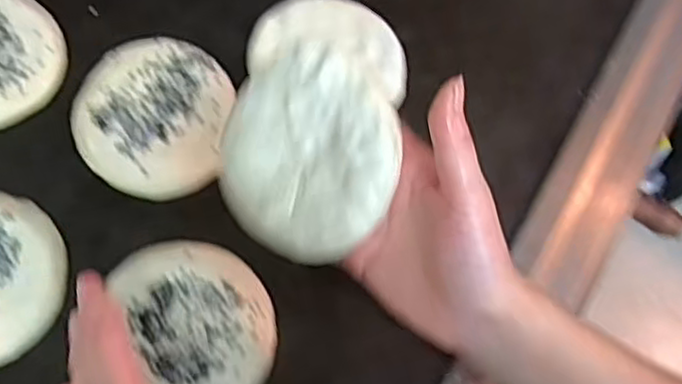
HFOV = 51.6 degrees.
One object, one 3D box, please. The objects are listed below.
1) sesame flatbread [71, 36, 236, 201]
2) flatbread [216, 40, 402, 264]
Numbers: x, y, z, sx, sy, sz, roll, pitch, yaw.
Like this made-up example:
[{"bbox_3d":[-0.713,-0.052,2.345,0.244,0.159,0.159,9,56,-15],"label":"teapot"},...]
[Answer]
[{"bbox_3d":[-0.138,-0.054,0.516,0.112,0.021,0.118,0,70,0],"label":"sesame flatbread"},{"bbox_3d":[-0.021,-0.020,0.380,0.106,0.008,0.106,46,113,20],"label":"flatbread"}]

